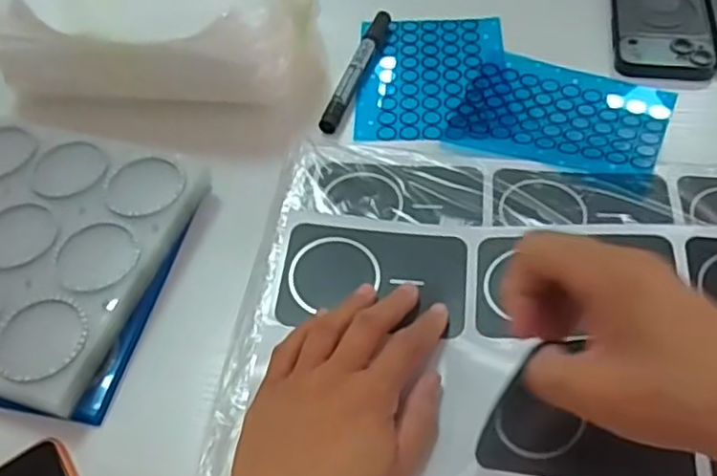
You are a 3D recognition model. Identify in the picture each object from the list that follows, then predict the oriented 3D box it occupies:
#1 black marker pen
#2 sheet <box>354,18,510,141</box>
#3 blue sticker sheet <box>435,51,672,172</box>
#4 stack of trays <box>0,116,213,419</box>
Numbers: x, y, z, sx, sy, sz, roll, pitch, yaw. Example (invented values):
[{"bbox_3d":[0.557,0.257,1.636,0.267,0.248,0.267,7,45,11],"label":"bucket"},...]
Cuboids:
[{"bbox_3d":[0.000,-0.134,0.529,0.013,0.015,0.138,12,55,15],"label":"black marker pen"},{"bbox_3d":[0.059,-0.127,0.531,0.114,0.004,0.146,0,52,5],"label":"sheet"},{"bbox_3d":[0.145,-0.090,0.487,0.144,0.013,0.119,16,56,18],"label":"blue sticker sheet"},{"bbox_3d":[-0.209,0.006,0.421,0.173,0.031,0.177,12,55,15],"label":"stack of trays"}]

